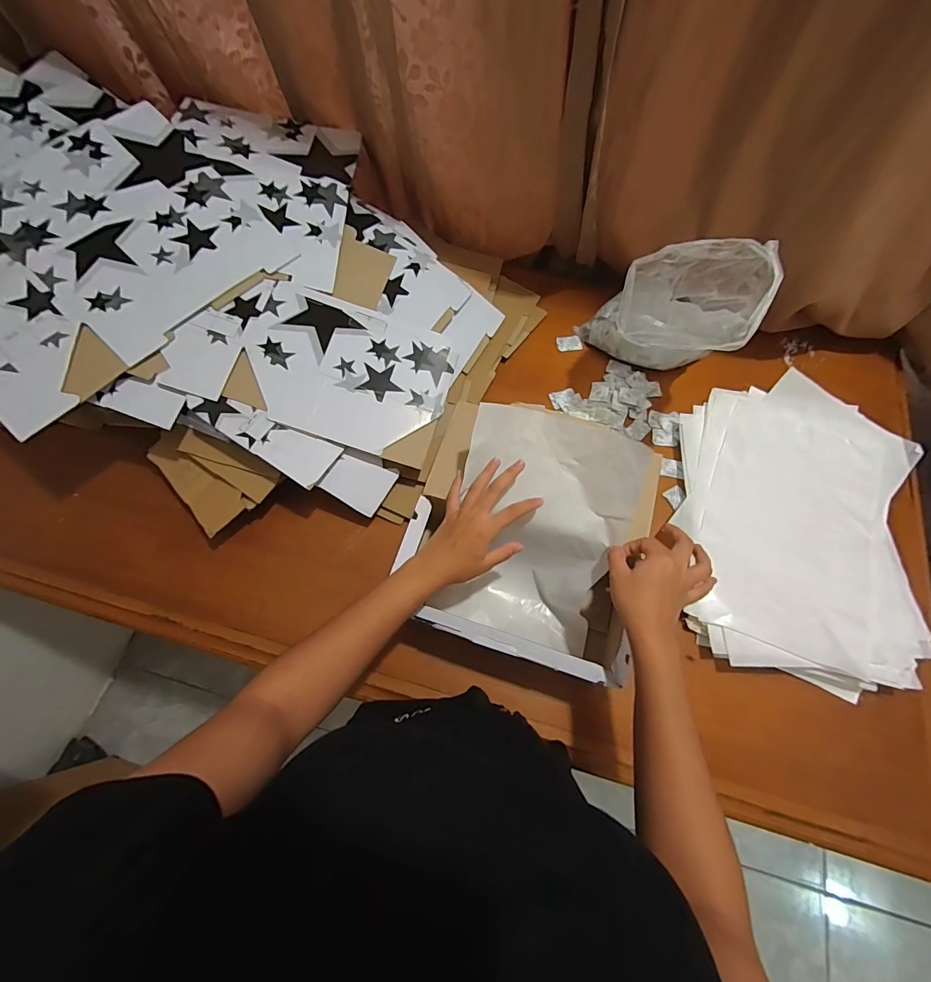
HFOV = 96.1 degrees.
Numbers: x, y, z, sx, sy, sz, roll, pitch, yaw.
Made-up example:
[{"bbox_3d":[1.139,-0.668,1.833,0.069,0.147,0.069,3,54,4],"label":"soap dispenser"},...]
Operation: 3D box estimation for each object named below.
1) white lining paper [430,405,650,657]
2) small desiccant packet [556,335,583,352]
[{"bbox_3d":[0.082,0.049,0.520,0.205,0.068,0.281,17,112,10],"label":"white lining paper"},{"bbox_3d":[0.181,-0.257,0.728,0.043,0.004,0.032,-7,69,-3],"label":"small desiccant packet"}]

